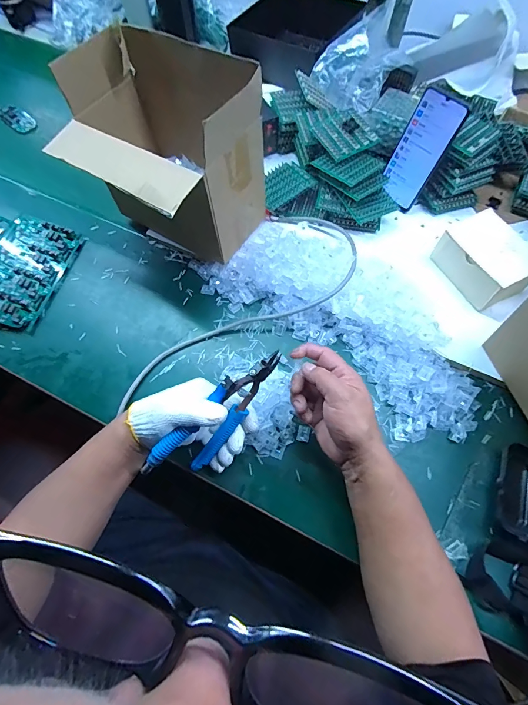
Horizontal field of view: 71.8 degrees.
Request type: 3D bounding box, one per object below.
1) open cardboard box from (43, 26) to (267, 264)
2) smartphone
[{"bbox_3d":[-0.143,-0.268,0.523,0.237,0.216,0.200,32,70,13],"label":"open cardboard box"},{"bbox_3d":[0.244,-0.316,0.580,0.074,0.156,0.012,44,51,17],"label":"smartphone"}]

